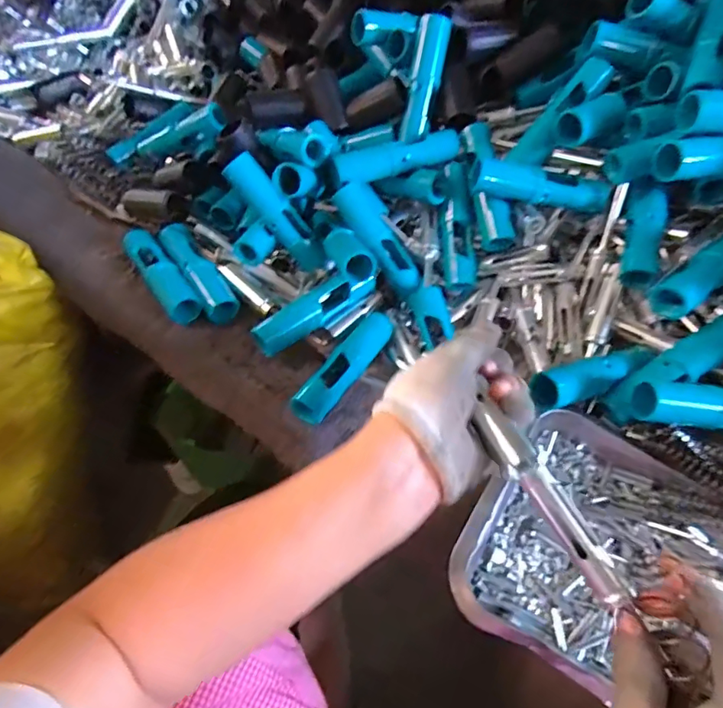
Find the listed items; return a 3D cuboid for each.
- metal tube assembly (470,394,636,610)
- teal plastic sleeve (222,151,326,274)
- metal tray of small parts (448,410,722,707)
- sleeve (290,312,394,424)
[{"bbox_3d":[0.099,0.075,0.264,0.017,0.017,0.119,-22,63,-19],"label":"metal tube assembly"},{"bbox_3d":[-0.076,-0.128,0.462,0.024,0.124,0.025,-11,40,42],"label":"teal plastic sleeve"},{"bbox_3d":[0.203,0.153,0.328,0.250,0.037,0.179,31,57,17],"label":"metal tray of small parts"},{"bbox_3d":[-0.011,0.006,0.426,0.027,0.031,0.132,28,56,15],"label":"sleeve"}]

